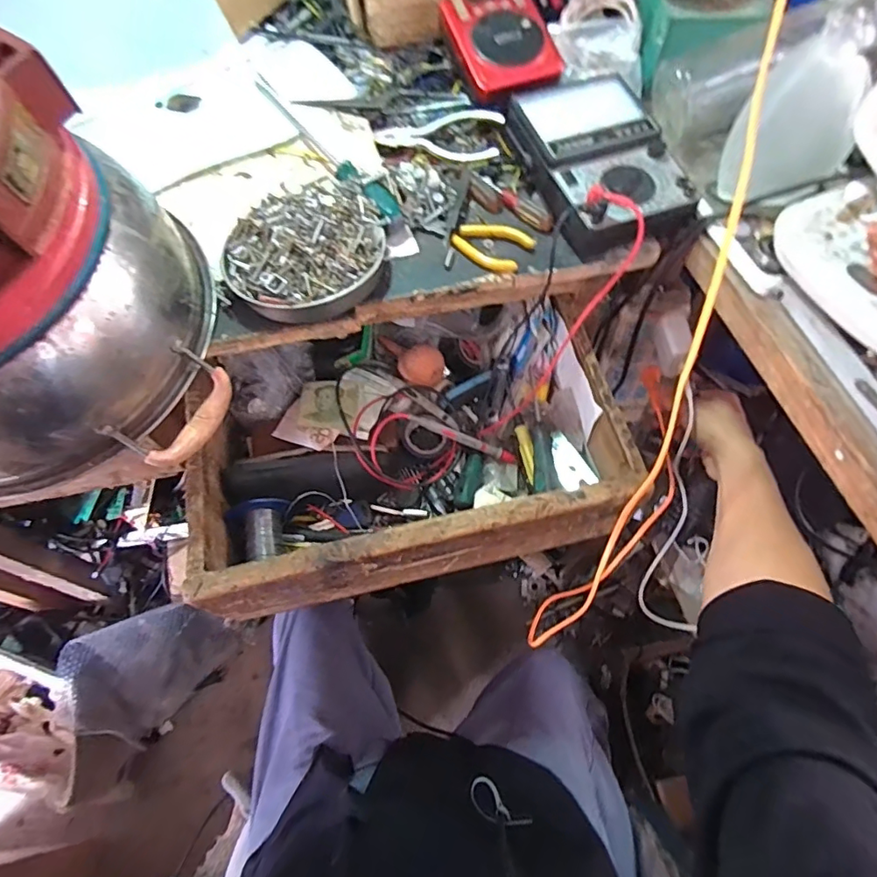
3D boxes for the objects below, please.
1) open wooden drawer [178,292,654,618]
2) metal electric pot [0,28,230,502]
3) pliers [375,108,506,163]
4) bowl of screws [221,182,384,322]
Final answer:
[{"bbox_3d":[-0.038,-0.009,0.549,0.385,0.110,0.280,-12,62,-6],"label":"open wooden drawer"},{"bbox_3d":[-0.282,-0.109,0.361,0.198,0.216,0.203,-20,63,-10],"label":"metal electric pot"},{"bbox_3d":[-0.001,-0.302,0.532,0.128,0.023,0.049,16,89,18],"label":"pliers"},{"bbox_3d":[-0.115,-0.159,0.462,0.132,0.032,0.128,0,62,0],"label":"bowl of screws"}]

